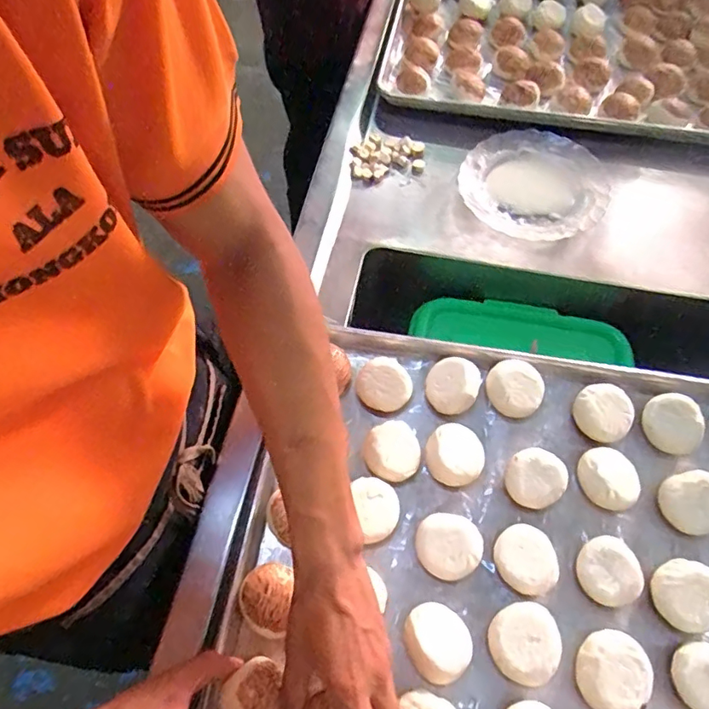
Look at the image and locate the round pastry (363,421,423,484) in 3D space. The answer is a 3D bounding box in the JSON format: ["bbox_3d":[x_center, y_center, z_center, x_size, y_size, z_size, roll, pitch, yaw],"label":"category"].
[{"bbox_3d":[0.037,0.097,0.507,0.052,0.034,0.056,0,61,1],"label":"round pastry"}]

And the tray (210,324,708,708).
[{"bbox_3d":[0.211,0.180,0.454,0.597,0.034,0.399,8,61,5],"label":"tray"}]

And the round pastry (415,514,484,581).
[{"bbox_3d":[0.084,0.173,0.462,0.055,0.036,0.053,0,61,1],"label":"round pastry"}]

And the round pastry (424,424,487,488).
[{"bbox_3d":[0.098,0.099,0.503,0.054,0.036,0.055,0,61,1],"label":"round pastry"}]

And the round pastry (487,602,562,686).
[{"bbox_3d":[0.139,0.239,0.426,0.054,0.033,0.055,0,61,1],"label":"round pastry"}]

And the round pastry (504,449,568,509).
[{"bbox_3d":[0.172,0.119,0.491,0.051,0.031,0.049,0,61,1],"label":"round pastry"}]

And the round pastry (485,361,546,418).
[{"bbox_3d":[0.165,0.035,0.527,0.054,0.033,0.055,0,61,1],"label":"round pastry"}]

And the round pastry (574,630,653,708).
[{"bbox_3d":[0.208,0.258,0.417,0.058,0.036,0.057,0,61,1],"label":"round pastry"}]

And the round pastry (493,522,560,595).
[{"bbox_3d":[0.153,0.184,0.460,0.051,0.030,0.056,0,61,1],"label":"round pastry"}]

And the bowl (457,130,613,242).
[{"bbox_3d":[0.233,-0.222,0.669,0.178,0.033,0.163,0,61,1],"label":"bowl"}]

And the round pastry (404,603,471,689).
[{"bbox_3d":[0.070,0.238,0.427,0.051,0.029,0.056,0,61,1],"label":"round pastry"}]

